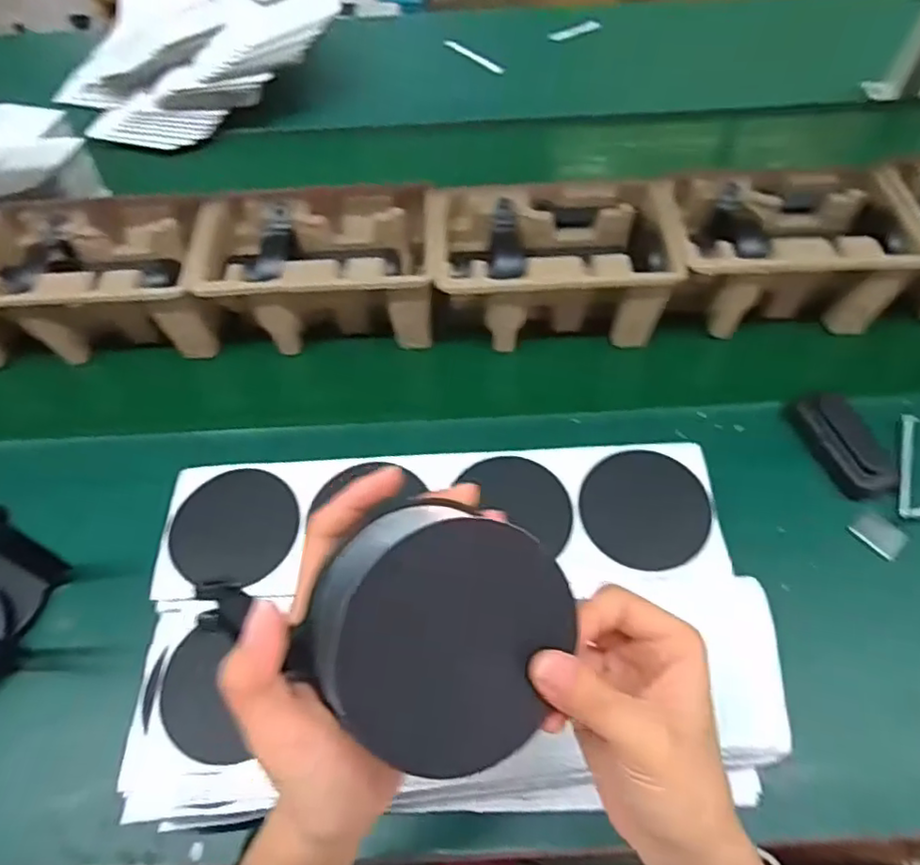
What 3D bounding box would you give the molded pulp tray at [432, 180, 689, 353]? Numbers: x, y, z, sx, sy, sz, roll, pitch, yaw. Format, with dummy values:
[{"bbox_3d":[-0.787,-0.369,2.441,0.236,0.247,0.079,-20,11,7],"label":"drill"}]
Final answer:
[{"bbox_3d":[0.090,-0.170,0.634,0.235,0.099,0.149,-1,57,1],"label":"molded pulp tray"}]

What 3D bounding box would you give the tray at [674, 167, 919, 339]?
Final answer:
[{"bbox_3d":[0.317,-0.182,0.633,0.225,0.099,0.142,-5,57,-2],"label":"tray"}]

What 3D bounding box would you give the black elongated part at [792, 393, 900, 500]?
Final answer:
[{"bbox_3d":[0.339,0.010,0.547,0.042,0.022,0.099,-16,58,-9],"label":"black elongated part"}]

